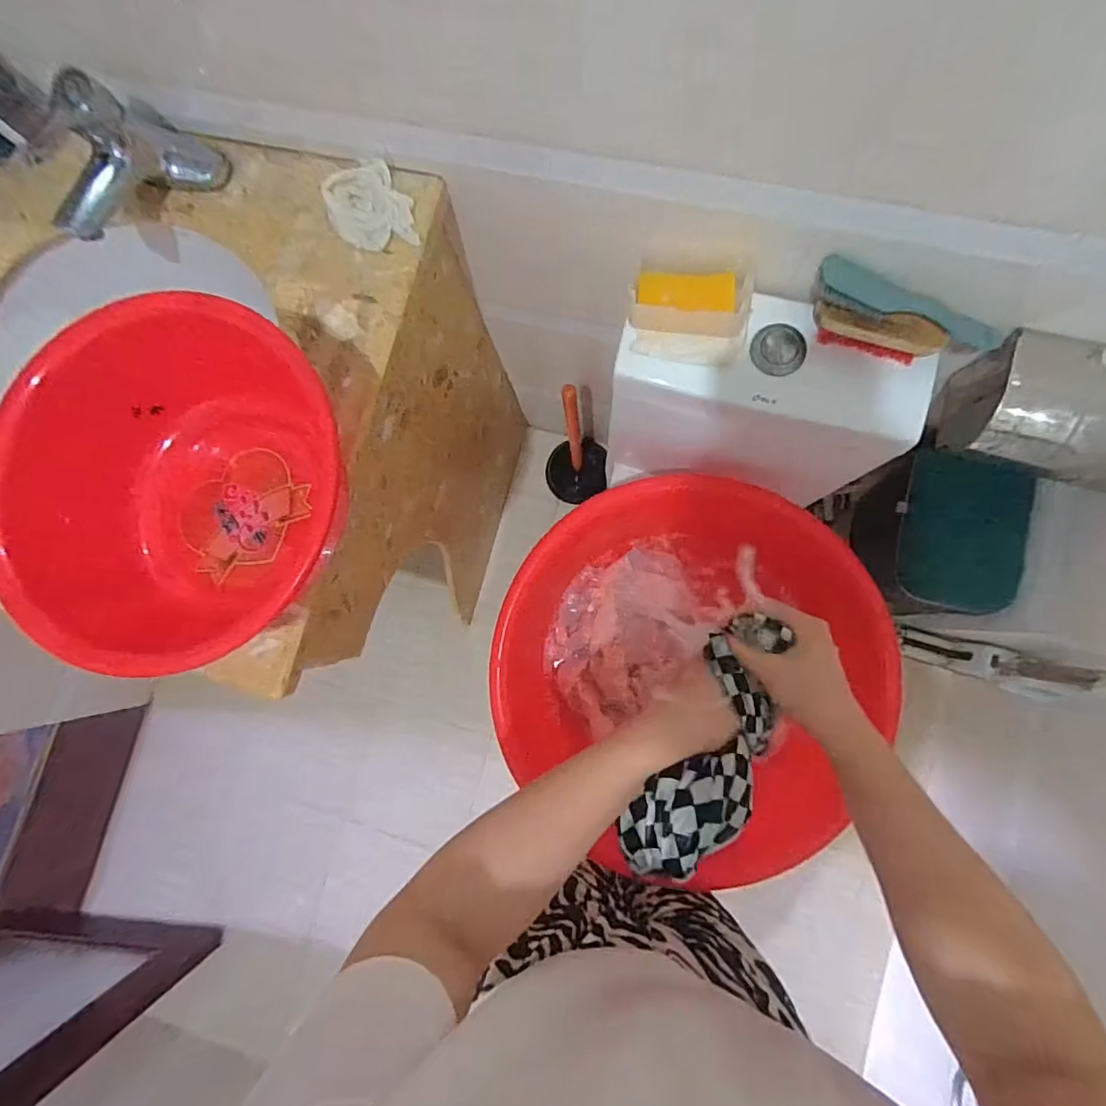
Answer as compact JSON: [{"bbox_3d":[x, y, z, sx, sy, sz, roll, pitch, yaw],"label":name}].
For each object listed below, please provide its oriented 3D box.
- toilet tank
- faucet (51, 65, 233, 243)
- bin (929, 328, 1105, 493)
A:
[{"bbox_3d":[0.257,-0.200,0.750,0.333,0.323,0.145,7,85,7],"label":"toilet tank"},{"bbox_3d":[-0.461,-0.415,0.564,0.167,0.127,0.083,-42,82,1],"label":"faucet"},{"bbox_3d":[0.595,-0.143,0.595,0.247,0.112,0.119,15,86,7],"label":"bin"}]

